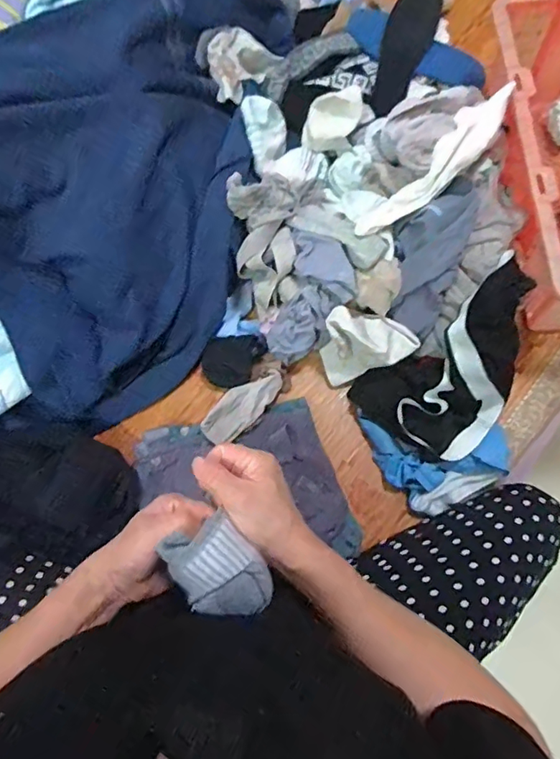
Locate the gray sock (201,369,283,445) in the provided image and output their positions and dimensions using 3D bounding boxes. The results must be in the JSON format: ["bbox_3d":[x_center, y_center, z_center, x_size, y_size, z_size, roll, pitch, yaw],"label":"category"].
[{"bbox_3d":[-0.047,0.034,0.672,0.126,0.027,0.048,-44,75,-8],"label":"gray sock"}]

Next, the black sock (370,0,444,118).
[{"bbox_3d":[0.192,-0.516,0.787,0.070,0.031,0.210,22,98,7],"label":"black sock"}]

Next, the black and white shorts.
[{"bbox_3d":[0.243,-0.018,0.646,0.268,0.128,0.162,-37,74,-6],"label":"black and white shorts"}]

